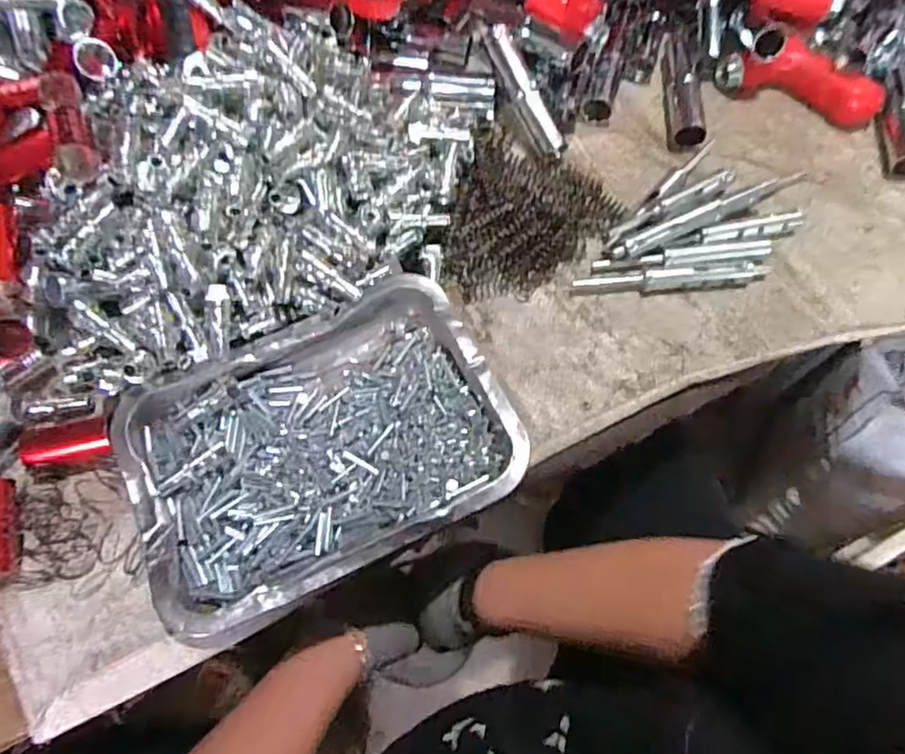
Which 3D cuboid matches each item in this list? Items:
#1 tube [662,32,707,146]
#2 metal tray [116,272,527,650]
[{"bbox_3d":[0.219,-0.274,0.577,0.033,0.023,0.144,5,64,1],"label":"tube"},{"bbox_3d":[-0.090,0.046,0.422,0.249,0.029,0.180,-25,67,-12],"label":"metal tray"}]

